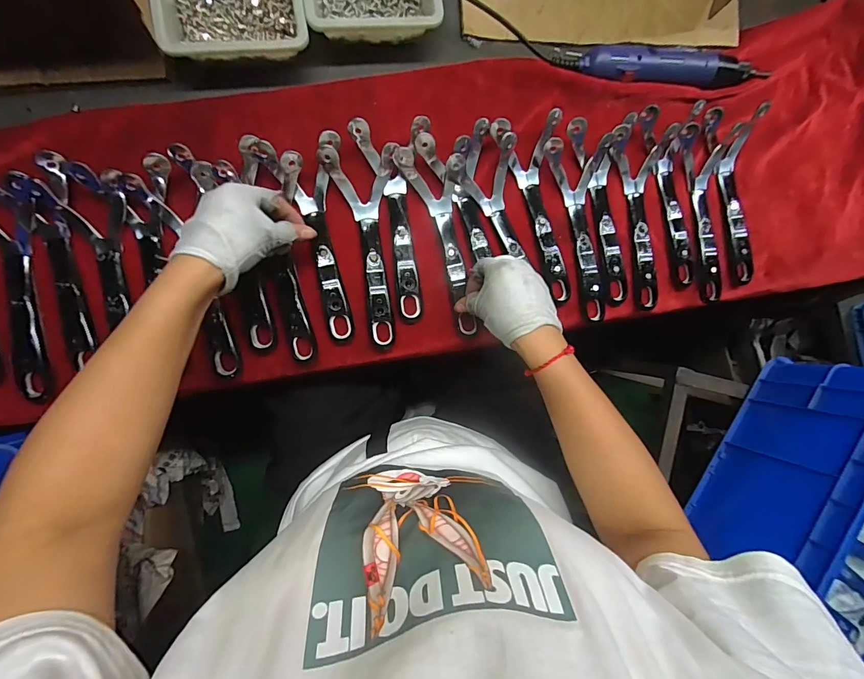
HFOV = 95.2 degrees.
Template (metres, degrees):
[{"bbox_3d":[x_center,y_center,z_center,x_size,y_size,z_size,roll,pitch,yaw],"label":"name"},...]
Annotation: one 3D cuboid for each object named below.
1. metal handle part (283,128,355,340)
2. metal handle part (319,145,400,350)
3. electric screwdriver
[{"bbox_3d":[-0.118,-0.109,0.441,0.064,0.030,0.218,-11,95,-8],"label":"metal handle part"},{"bbox_3d":[-0.074,-0.106,0.444,0.081,0.024,0.221,-4,91,-7],"label":"metal handle part"},{"bbox_3d":[0.293,-0.341,0.492,0.282,0.030,0.042,-3,91,-7],"label":"electric screwdriver"}]

